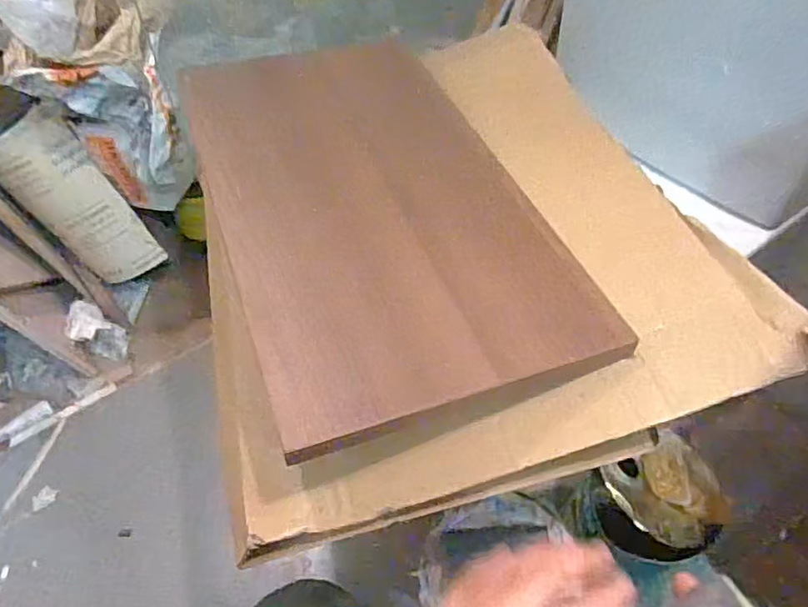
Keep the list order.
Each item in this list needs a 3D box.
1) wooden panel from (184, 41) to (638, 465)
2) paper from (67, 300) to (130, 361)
[{"bbox_3d":[-0.032,-0.106,0.529,0.260,0.016,0.461,-15,54,-15],"label":"wooden panel"},{"bbox_3d":[-0.568,0.048,1.082,0.081,0.083,0.129,-36,57,-25],"label":"paper"}]

